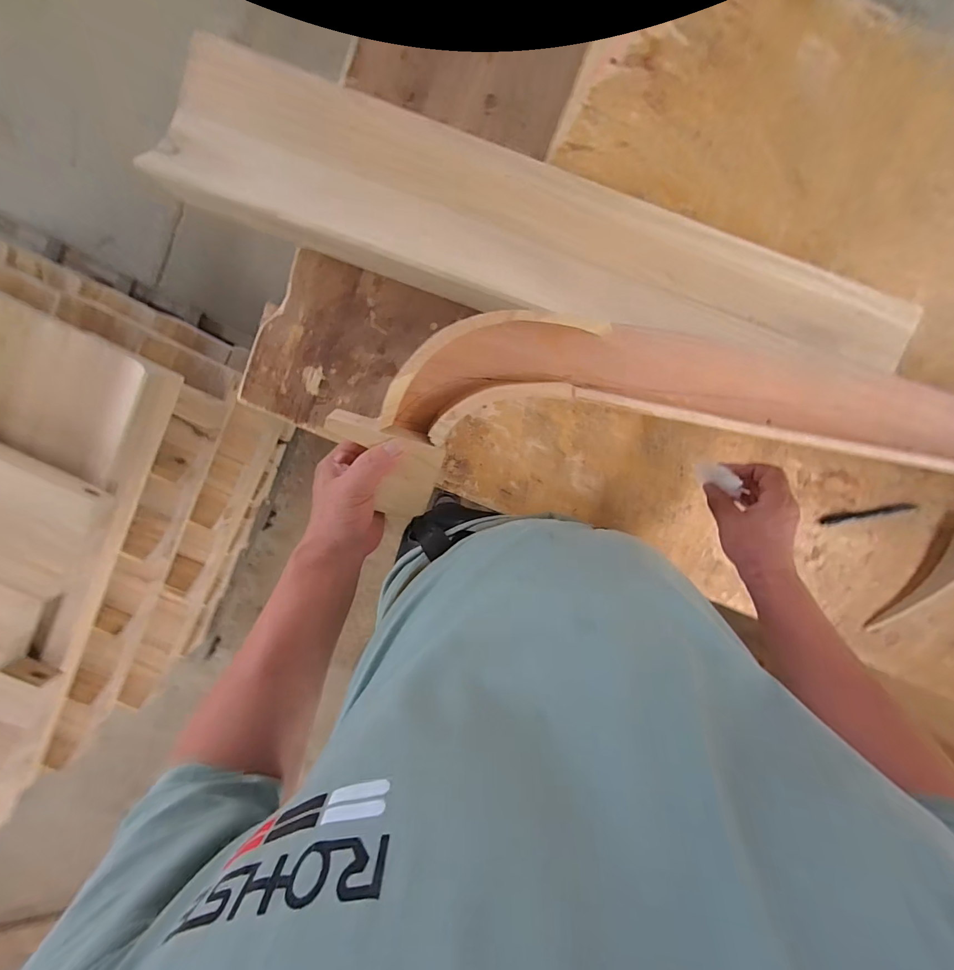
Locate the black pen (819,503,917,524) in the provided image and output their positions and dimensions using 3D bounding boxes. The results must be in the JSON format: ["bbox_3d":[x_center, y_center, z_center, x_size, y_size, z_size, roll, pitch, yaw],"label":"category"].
[{"bbox_3d":[0.558,0.040,0.600,0.130,0.011,0.014,-11,98,-1],"label":"black pen"}]

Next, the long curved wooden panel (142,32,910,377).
[{"bbox_3d":[0.091,-0.283,0.508,0.903,0.073,0.213,15,97,-5],"label":"long curved wooden panel"}]

